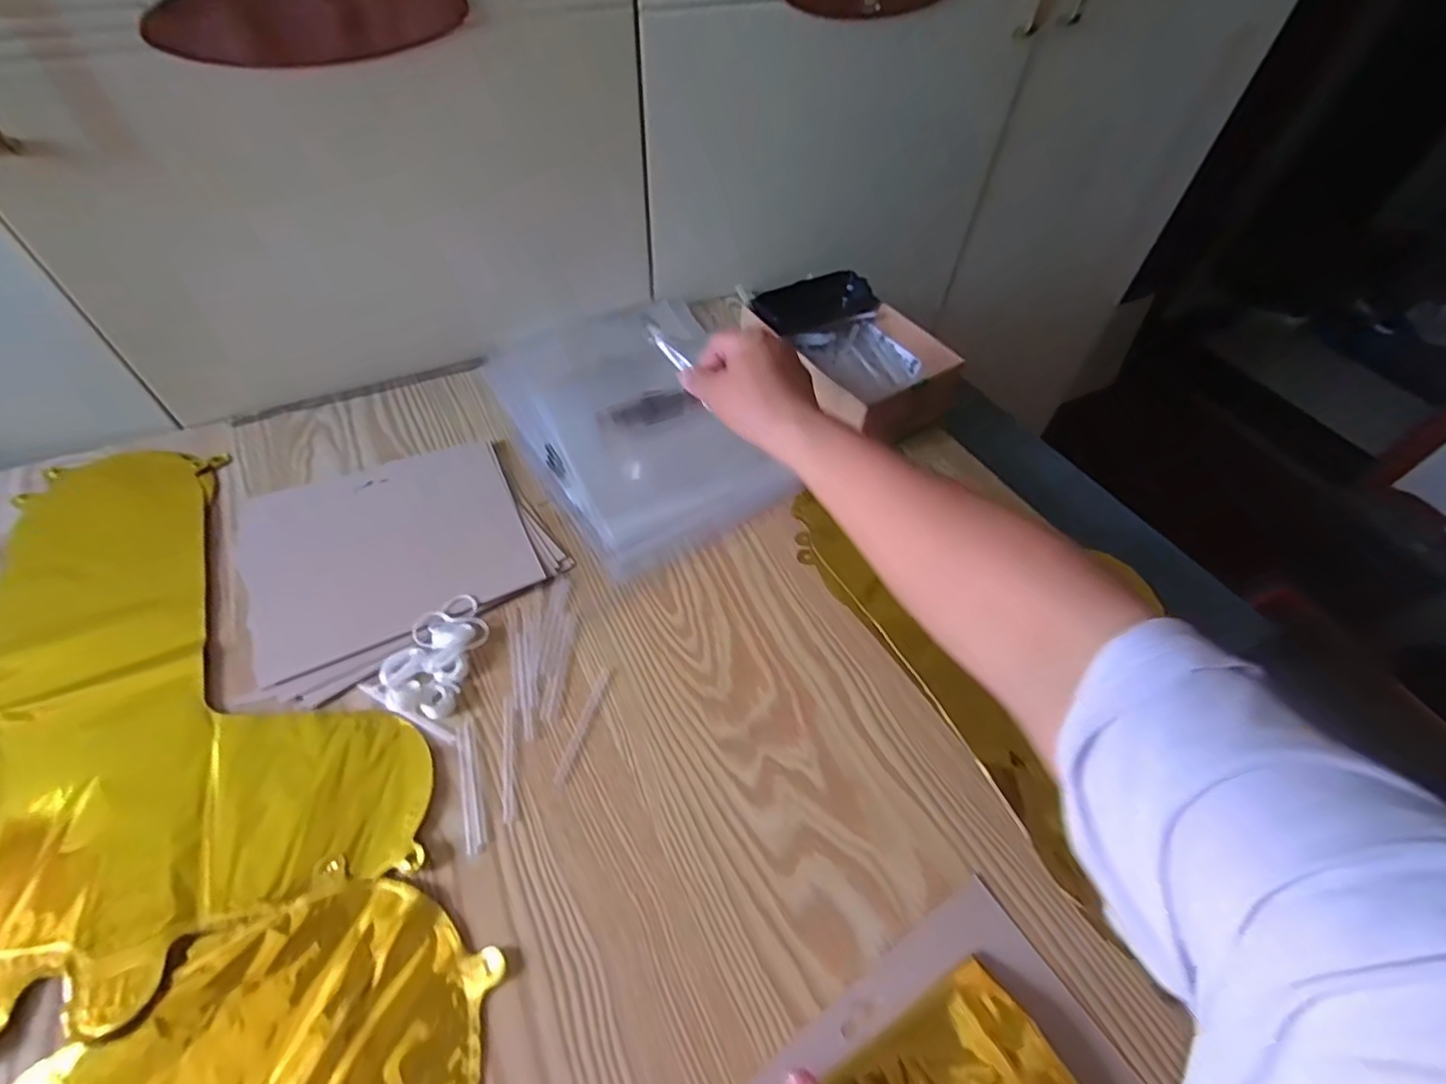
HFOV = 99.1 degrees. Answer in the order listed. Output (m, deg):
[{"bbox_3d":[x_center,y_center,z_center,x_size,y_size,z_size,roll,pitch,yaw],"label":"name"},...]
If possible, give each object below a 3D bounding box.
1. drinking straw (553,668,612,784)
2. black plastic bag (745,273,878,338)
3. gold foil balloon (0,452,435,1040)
[{"bbox_3d":[-0.090,0.116,0.397,0.006,0.004,0.076,15,53,8],"label":"drinking straw"},{"bbox_3d":[0.087,-0.230,0.594,0.119,0.031,0.054,-21,56,-18],"label":"black plastic bag"},{"bbox_3d":[-0.392,0.091,0.395,0.243,0.009,0.419,-35,61,-26],"label":"gold foil balloon"}]

